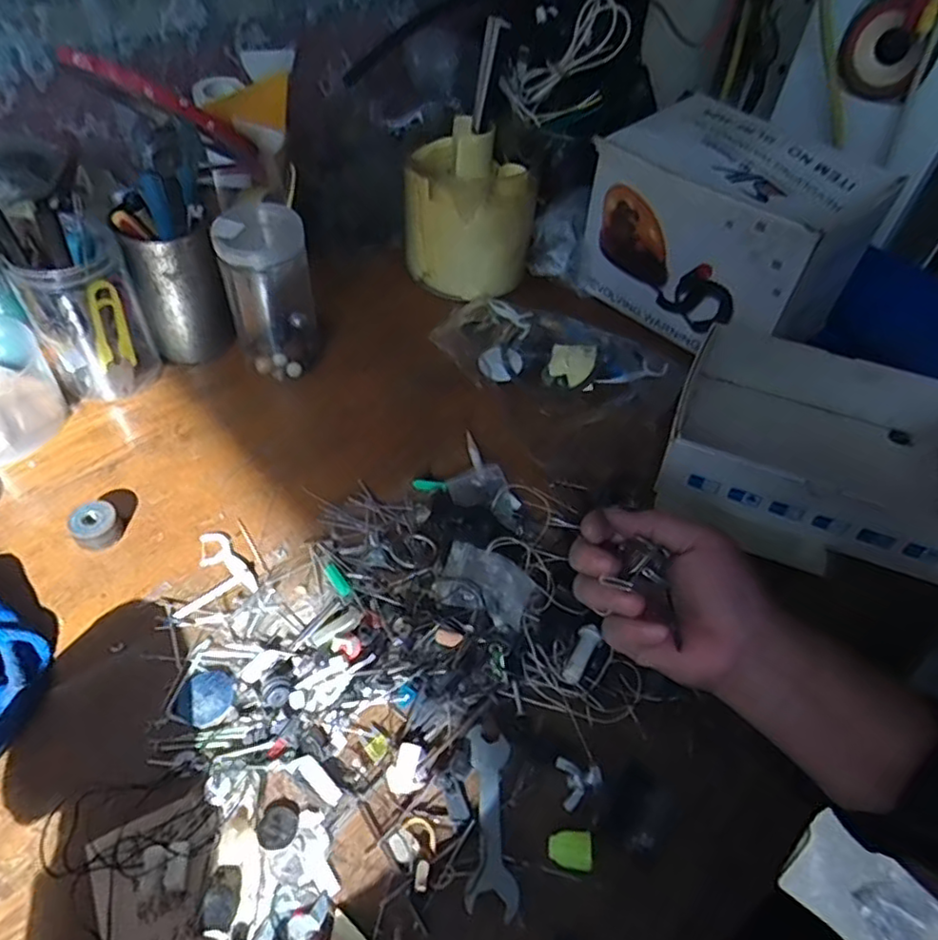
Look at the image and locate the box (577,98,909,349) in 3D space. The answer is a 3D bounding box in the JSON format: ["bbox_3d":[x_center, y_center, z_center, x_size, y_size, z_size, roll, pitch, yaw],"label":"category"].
[{"bbox_3d":[0.223,-0.206,0.565,0.151,0.148,0.201,-28,57,-26],"label":"box"}]

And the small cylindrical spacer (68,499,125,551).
[{"bbox_3d":[-0.244,0.036,0.416,0.028,0.020,0.025,-25,55,-24],"label":"small cylindrical spacer"}]

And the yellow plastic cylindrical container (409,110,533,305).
[{"bbox_3d":[0.001,-0.243,0.599,0.118,0.121,0.105,4,49,-1],"label":"yellow plastic cylindrical container"}]

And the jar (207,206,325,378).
[{"bbox_3d":[-0.155,-0.135,0.502,0.063,0.125,0.053,-3,49,-7],"label":"jar"}]

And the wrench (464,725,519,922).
[{"bbox_3d":[0.011,0.172,0.319,0.024,0.005,0.084,3,49,-2],"label":"wrench"}]

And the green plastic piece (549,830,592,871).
[{"bbox_3d":[0.048,0.184,0.307,0.020,0.011,0.016,6,49,0],"label":"green plastic piece"}]

